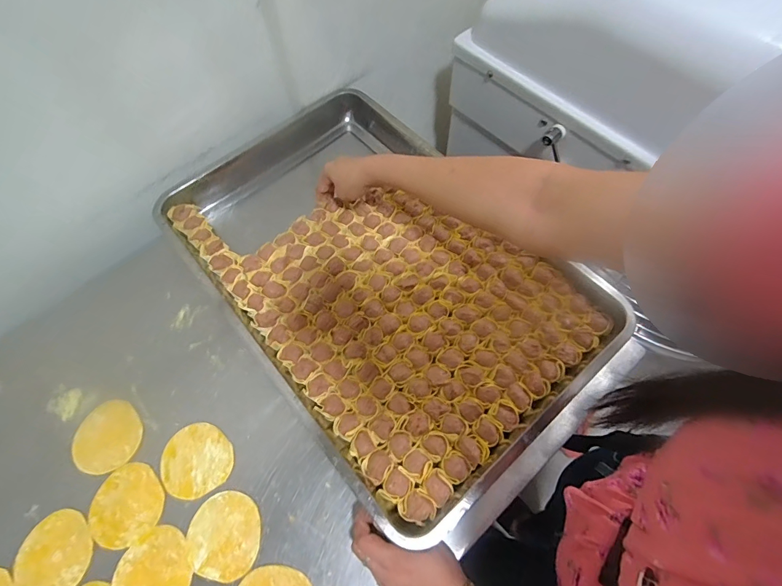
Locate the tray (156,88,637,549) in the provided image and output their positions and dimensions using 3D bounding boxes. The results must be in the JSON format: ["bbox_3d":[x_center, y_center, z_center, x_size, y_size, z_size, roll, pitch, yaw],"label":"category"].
[{"bbox_3d":[-0.028,-0.039,0.553,0.389,0.056,0.611,-40,69,-17],"label":"tray"}]

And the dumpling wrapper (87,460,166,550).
[{"bbox_3d":[-0.307,0.246,0.449,0.080,0.005,0.080,0,63,1],"label":"dumpling wrapper"}]

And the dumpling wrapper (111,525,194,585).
[{"bbox_3d":[-0.258,0.307,0.420,0.082,0.004,0.079,0,63,1],"label":"dumpling wrapper"}]

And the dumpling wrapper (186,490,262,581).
[{"bbox_3d":[-0.186,0.270,0.433,0.076,0.004,0.083,0,63,1],"label":"dumpling wrapper"}]

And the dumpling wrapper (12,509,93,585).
[{"bbox_3d":[-0.375,0.291,0.429,0.080,0.004,0.084,0,63,1],"label":"dumpling wrapper"}]

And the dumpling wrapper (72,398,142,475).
[{"bbox_3d":[-0.352,0.179,0.480,0.077,0.004,0.087,-38,63,-18],"label":"dumpling wrapper"}]

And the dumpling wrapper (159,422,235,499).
[{"bbox_3d":[-0.236,0.203,0.469,0.082,0.004,0.081,0,66,0],"label":"dumpling wrapper"}]

